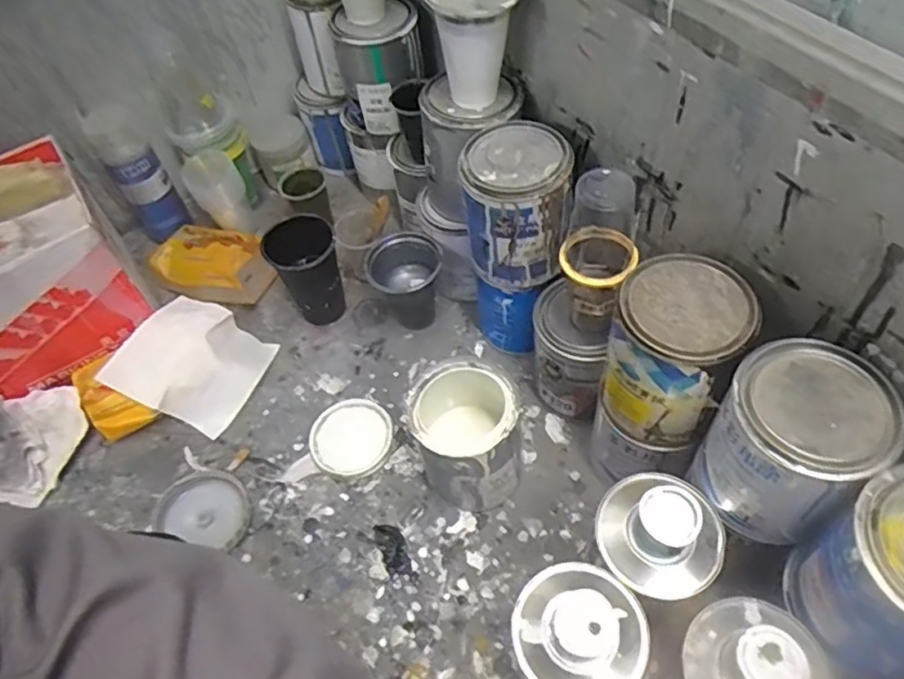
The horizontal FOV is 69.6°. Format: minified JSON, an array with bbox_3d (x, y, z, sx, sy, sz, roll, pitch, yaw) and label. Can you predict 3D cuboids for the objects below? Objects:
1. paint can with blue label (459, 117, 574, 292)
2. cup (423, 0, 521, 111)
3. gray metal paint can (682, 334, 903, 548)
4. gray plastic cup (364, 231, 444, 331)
[{"bbox_3d":[0.065,-0.135,0.664,0.104,0.136,0.110,-1,54,5],"label":"paint can with blue label"},{"bbox_3d":[0.023,-0.293,0.635,0.089,0.106,0.081,-5,54,2],"label":"cup"},{"bbox_3d":[0.249,0.081,0.486,0.095,0.126,0.101,-3,54,4],"label":"gray metal paint can"},{"bbox_3d":[-0.053,-0.064,0.800,0.084,0.116,0.083,-3,54,4],"label":"gray plastic cup"}]

